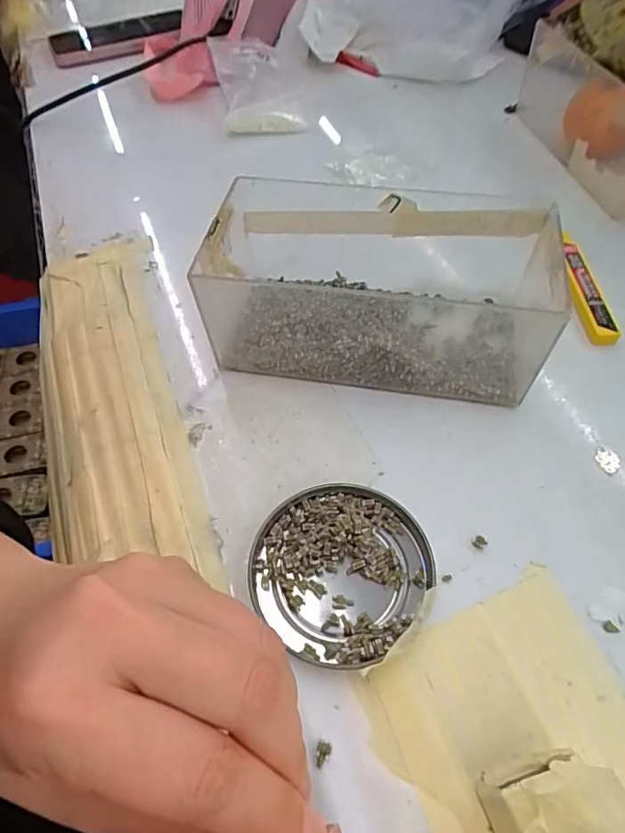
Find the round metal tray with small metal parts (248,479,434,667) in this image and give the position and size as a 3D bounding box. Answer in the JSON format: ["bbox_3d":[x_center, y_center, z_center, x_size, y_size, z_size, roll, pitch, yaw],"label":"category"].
[{"bbox_3d":[0.014,0.068,0.228,0.077,0.011,0.077,-1,55,1],"label":"round metal tray with small metal parts"}]

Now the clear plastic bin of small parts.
[{"bbox_3d":[0.044,-0.075,0.291,0.193,0.069,0.102,7,55,7],"label":"clear plastic bin of small parts"}]

